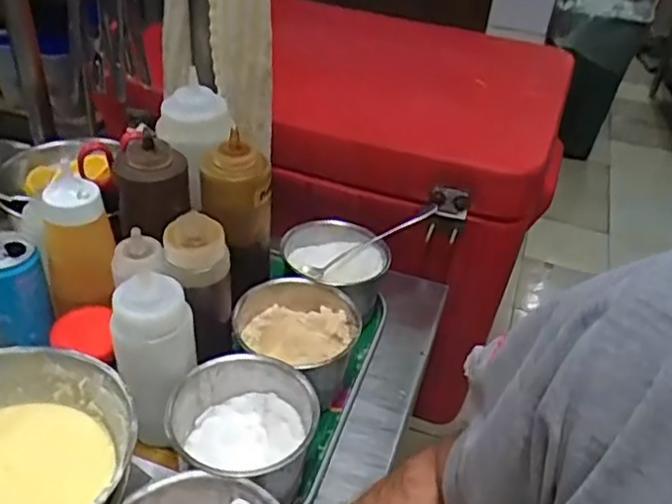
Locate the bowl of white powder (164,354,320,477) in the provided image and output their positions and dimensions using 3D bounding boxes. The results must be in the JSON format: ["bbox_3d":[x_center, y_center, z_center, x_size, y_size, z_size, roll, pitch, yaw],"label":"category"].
[{"bbox_3d":[-0.078,0.154,0.530,0.118,0.088,0.115,3,37,-2],"label":"bowl of white powder"}]

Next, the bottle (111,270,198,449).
[{"bbox_3d":[-0.147,0.092,0.536,0.052,0.157,0.054,3,37,-2],"label":"bottle"}]

